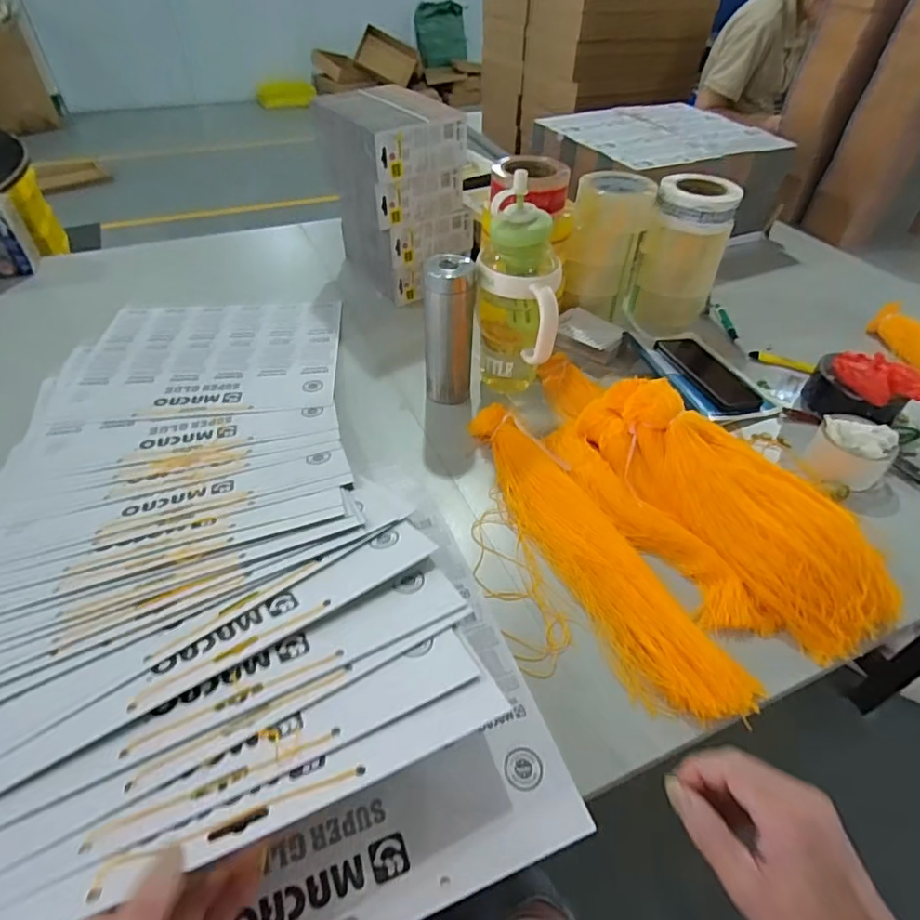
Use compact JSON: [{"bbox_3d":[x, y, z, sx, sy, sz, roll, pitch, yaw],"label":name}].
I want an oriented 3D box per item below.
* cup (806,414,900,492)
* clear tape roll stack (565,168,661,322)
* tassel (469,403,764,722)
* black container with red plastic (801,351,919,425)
[{"bbox_3d":[0.478,-0.013,0.689,0.085,0.065,0.072,30,51,25],"label":"cup"},{"bbox_3d":[0.231,-0.334,0.903,0.117,0.199,0.100,10,45,6],"label":"clear tape roll stack"},{"bbox_3d":[0.131,0.084,0.603,0.095,0.029,0.416,-18,48,-20],"label":"tassel"},{"bbox_3d":[0.529,-0.089,0.749,0.117,0.095,0.104,-3,45,-6],"label":"black container with red plastic"}]

